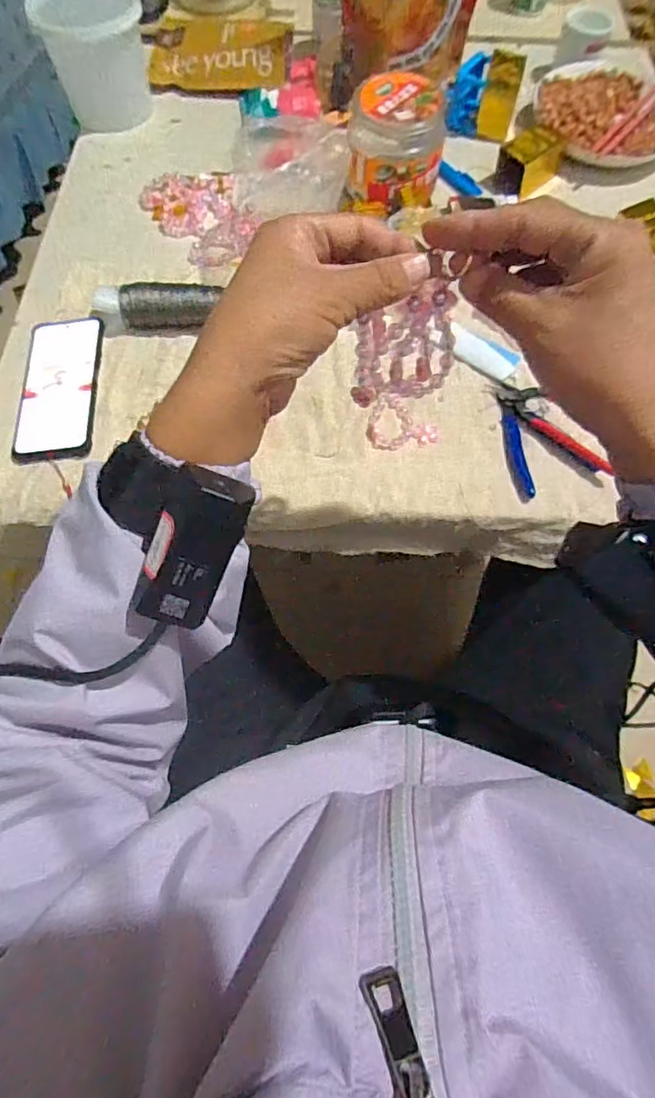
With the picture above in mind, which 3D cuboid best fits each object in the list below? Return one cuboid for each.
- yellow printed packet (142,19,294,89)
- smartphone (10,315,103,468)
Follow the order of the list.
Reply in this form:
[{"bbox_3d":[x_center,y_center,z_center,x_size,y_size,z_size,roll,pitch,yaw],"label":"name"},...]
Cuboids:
[{"bbox_3d":[-0.148,-0.670,0.744,0.200,0.061,0.092,8,67,3],"label":"yellow printed packet"},{"bbox_3d":[-0.264,-0.164,0.542,0.077,0.014,0.156,-4,67,-2],"label":"smartphone"}]

